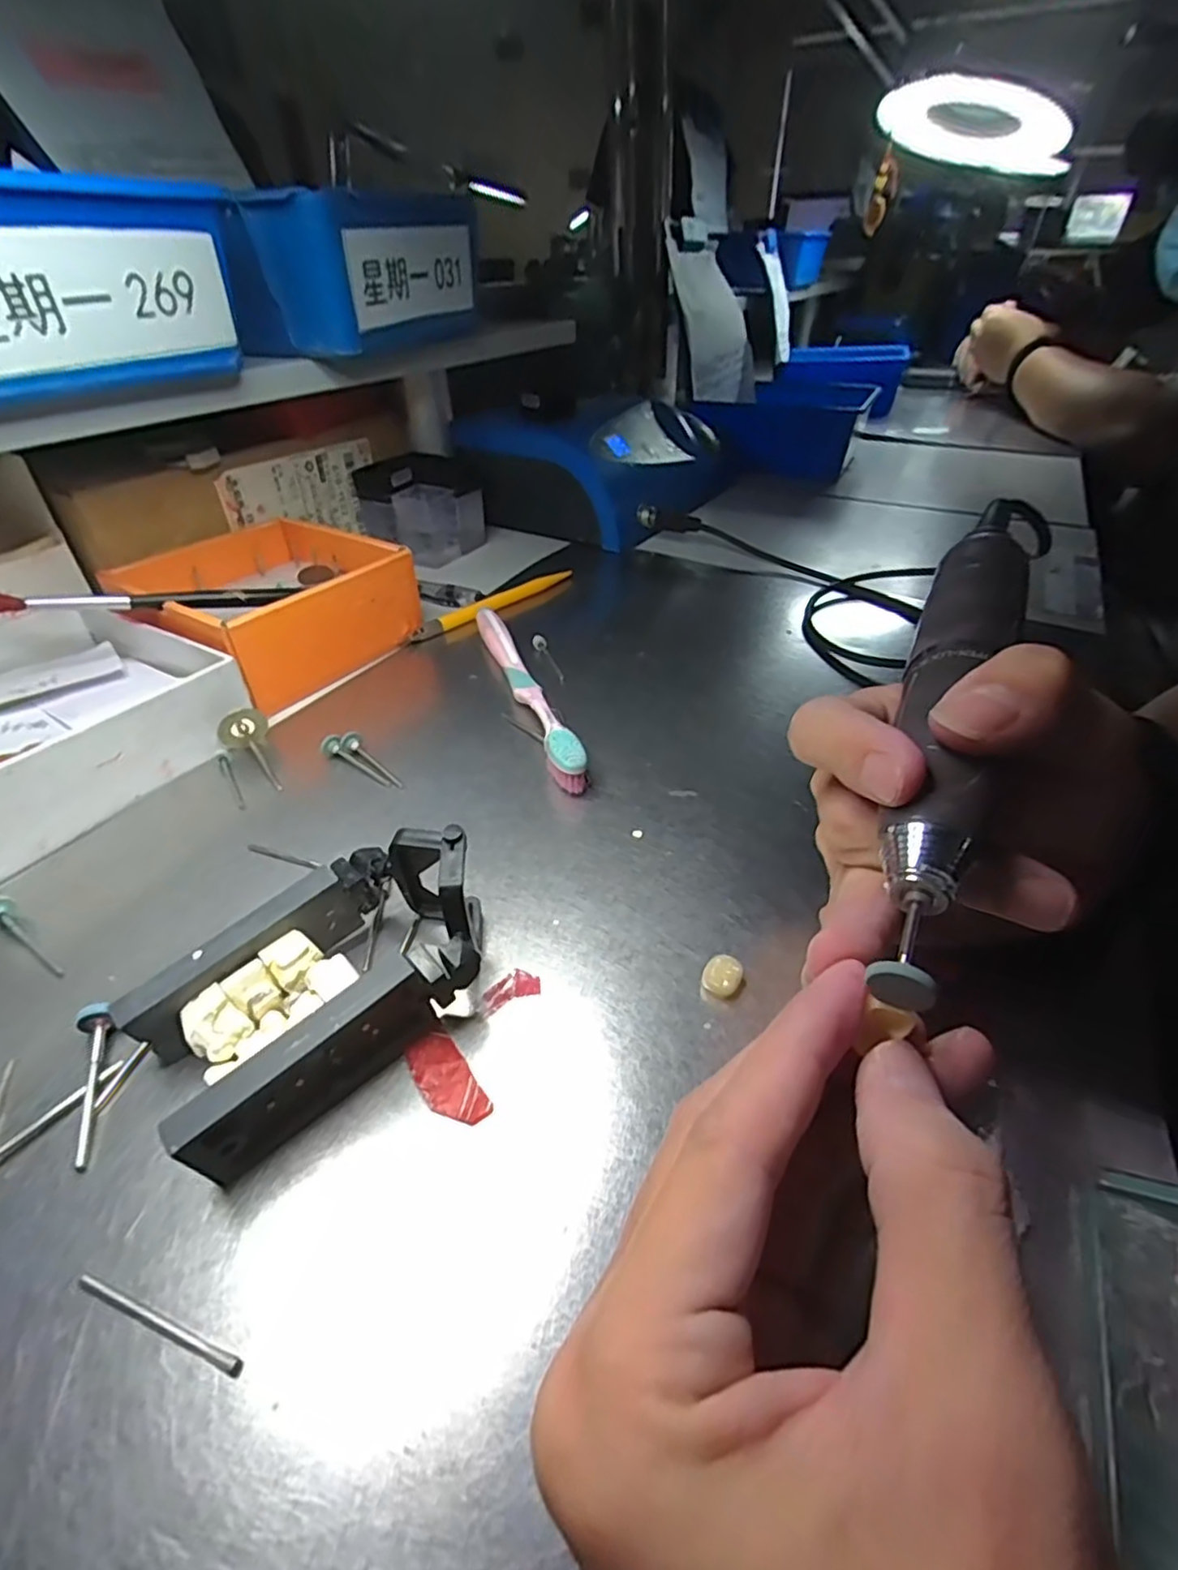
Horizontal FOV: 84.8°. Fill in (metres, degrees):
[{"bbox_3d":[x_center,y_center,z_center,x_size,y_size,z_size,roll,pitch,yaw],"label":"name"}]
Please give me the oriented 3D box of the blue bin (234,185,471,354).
[{"bbox_3d":[-0.125,-0.288,0.362,0.064,0.065,0.141,15,42,18],"label":"blue bin"}]

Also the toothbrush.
[{"bbox_3d":[-0.035,-0.055,0.328,0.016,0.019,0.176,-12,43,-14],"label":"toothbrush"}]

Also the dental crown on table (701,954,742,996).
[{"bbox_3d":[0.042,0.060,0.201,0.011,0.008,0.012,0,39,0],"label":"dental crown on table"}]

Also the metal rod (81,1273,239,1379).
[{"bbox_3d":[-0.092,0.115,0.138,0.044,0.004,0.004,13,43,13],"label":"metal rod"}]

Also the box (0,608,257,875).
[{"bbox_3d":[-0.255,-0.034,0.290,0.152,0.037,0.138,20,44,23],"label":"box"}]

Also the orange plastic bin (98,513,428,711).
[{"bbox_3d":[-0.185,-0.106,0.368,0.130,0.045,0.125,20,44,24],"label":"orange plastic bin"}]

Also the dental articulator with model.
[{"bbox_3d":[-0.073,0.053,0.182,0.092,0.044,0.057,-29,47,-30],"label":"dental articulator with model"}]

